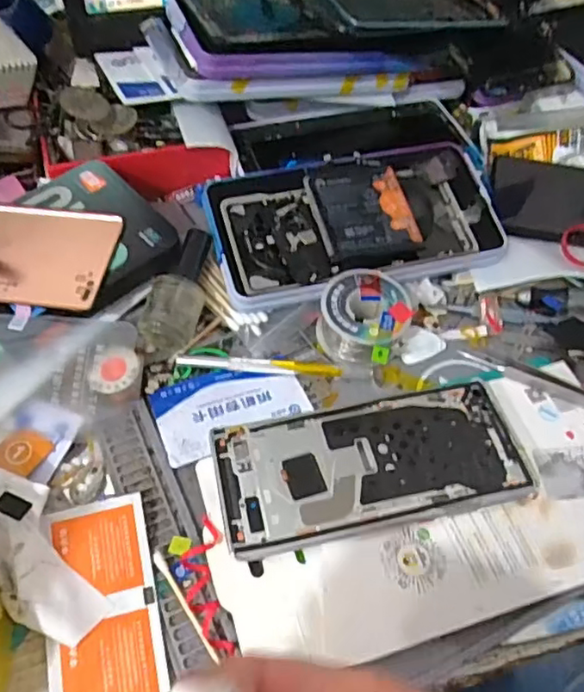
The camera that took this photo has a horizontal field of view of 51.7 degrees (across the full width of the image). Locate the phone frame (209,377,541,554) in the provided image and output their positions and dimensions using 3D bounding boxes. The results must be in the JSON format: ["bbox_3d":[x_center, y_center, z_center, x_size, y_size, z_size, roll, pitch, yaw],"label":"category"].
[{"bbox_3d":[0.043,0.062,0.322,0.160,0.015,0.071,-9,55,-9],"label":"phone frame"}]

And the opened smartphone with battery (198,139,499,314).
[{"bbox_3d":[0.043,-0.085,0.400,0.190,0.016,0.098,-13,68,-12],"label":"opened smartphone with battery"}]

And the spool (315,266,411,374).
[{"bbox_3d":[0.043,-0.015,0.373,0.052,0.033,0.056,1,54,-2],"label":"spool"}]

